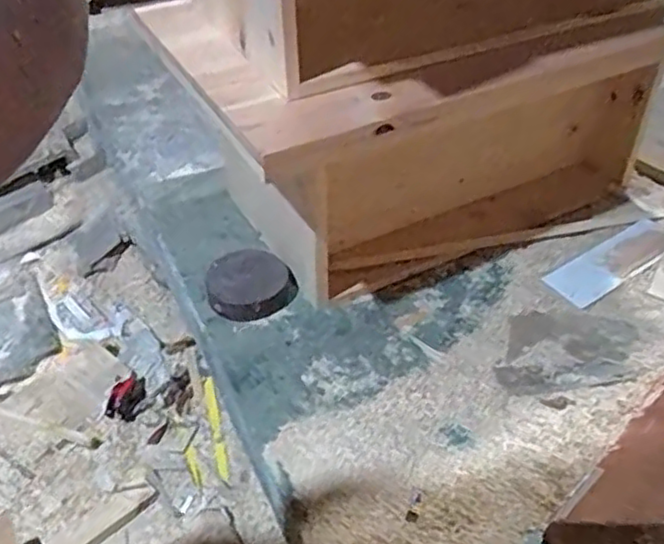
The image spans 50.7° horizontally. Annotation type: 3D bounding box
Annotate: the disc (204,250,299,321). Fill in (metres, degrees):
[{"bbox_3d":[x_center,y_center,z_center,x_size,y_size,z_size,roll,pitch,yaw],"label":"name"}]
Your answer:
[{"bbox_3d":[-0.140,0.015,1.214,0.155,0.039,0.171,-4,39,-7],"label":"disc"}]

